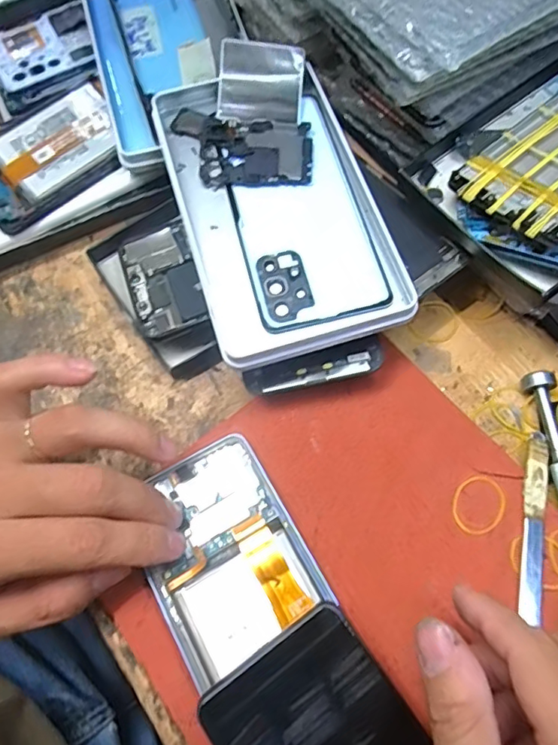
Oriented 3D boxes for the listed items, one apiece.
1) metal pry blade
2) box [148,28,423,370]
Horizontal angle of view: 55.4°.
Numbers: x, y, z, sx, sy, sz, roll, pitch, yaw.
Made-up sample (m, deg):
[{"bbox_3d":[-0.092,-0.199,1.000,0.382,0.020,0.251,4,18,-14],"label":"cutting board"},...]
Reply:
[{"bbox_3d":[0.126,0.074,0.264,0.010,0.004,0.090,11,70,6],"label":"metal pry blade"},{"bbox_3d":[-0.002,-0.098,0.291,0.105,0.024,0.186,-17,69,-4],"label":"box"}]

